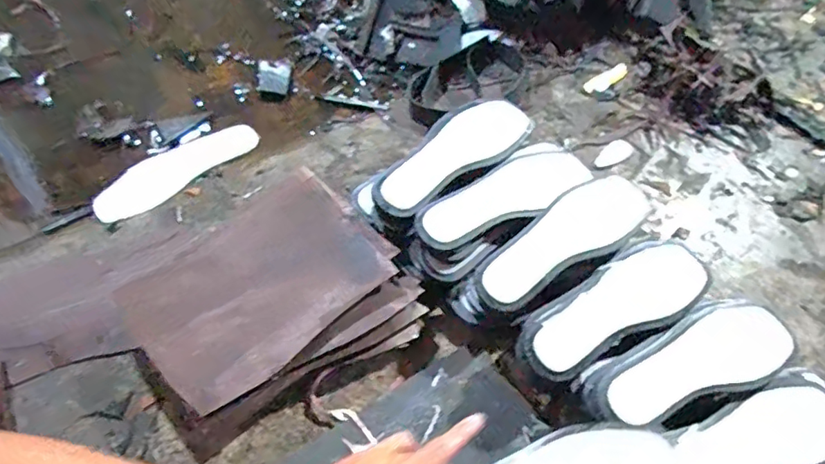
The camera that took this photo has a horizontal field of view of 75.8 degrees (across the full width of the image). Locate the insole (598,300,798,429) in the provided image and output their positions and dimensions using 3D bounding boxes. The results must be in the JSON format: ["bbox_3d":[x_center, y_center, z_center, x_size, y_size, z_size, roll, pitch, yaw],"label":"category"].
[{"bbox_3d":[0.293,0.134,0.542,0.228,0.017,0.081,-22,63,-13],"label":"insole"}]

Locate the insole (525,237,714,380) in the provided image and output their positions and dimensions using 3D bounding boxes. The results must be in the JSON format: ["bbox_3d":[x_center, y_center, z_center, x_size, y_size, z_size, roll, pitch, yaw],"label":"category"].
[{"bbox_3d":[0.217,0.076,0.566,0.226,0.011,0.082,-25,64,-15],"label":"insole"}]

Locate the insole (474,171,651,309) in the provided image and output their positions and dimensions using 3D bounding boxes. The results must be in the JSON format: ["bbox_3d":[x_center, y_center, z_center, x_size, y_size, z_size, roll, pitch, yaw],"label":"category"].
[{"bbox_3d":[0.171,0.006,0.600,0.235,0.015,0.078,-30,65,-17],"label":"insole"}]

